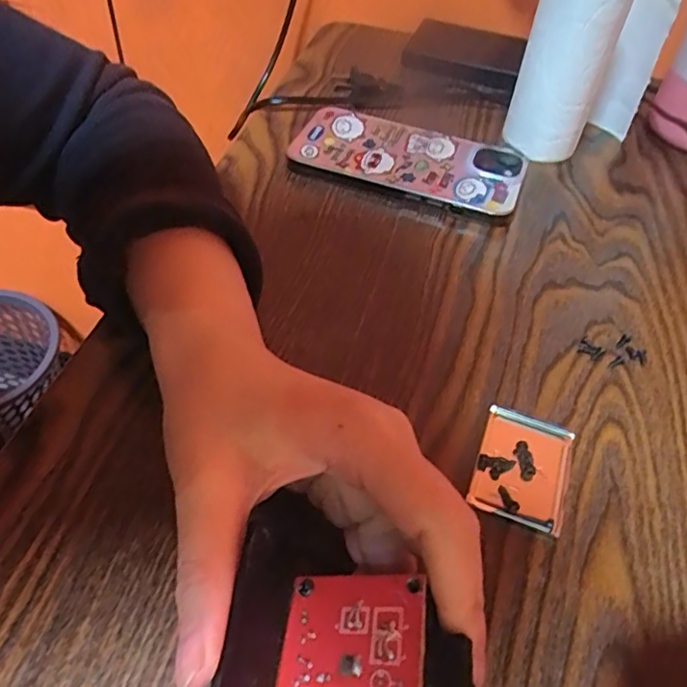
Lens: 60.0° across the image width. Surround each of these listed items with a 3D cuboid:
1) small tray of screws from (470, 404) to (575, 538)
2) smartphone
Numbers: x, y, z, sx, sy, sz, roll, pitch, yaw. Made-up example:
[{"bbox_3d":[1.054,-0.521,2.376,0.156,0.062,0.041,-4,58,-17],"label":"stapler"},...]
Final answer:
[{"bbox_3d":[0.077,0.052,0.253,0.037,0.004,0.052,19,51,12],"label":"small tray of screws"},{"bbox_3d":[0.041,-0.125,0.398,0.149,0.008,0.078,18,56,16],"label":"smartphone"}]

